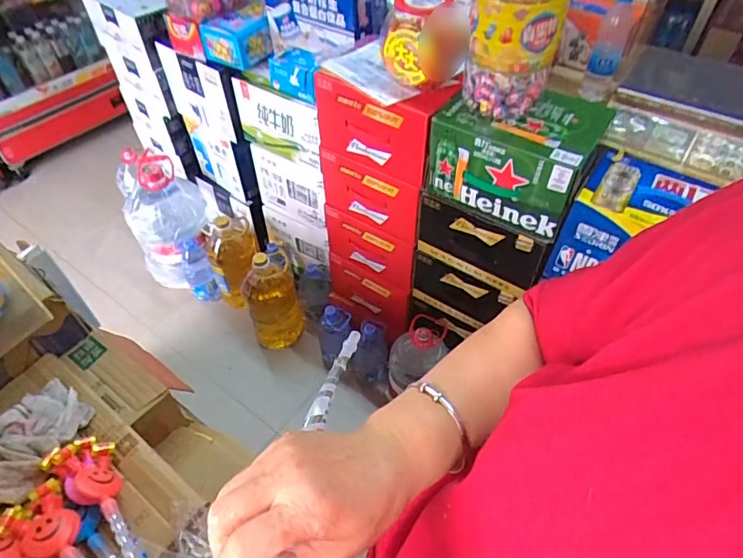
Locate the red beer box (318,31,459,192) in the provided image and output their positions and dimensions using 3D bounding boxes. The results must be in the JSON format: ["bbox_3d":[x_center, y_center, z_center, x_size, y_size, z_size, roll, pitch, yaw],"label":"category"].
[{"bbox_3d":[0.031,-0.351,1.033,0.304,0.179,0.163,33,56,25],"label":"red beer box"}]

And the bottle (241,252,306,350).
[{"bbox_3d":[-0.311,0.059,1.532,0.160,0.356,0.157,-14,50,-12],"label":"bottle"}]

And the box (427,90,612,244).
[{"bbox_3d":[0.281,-0.254,0.953,0.268,0.165,0.256,25,53,20],"label":"box"}]

